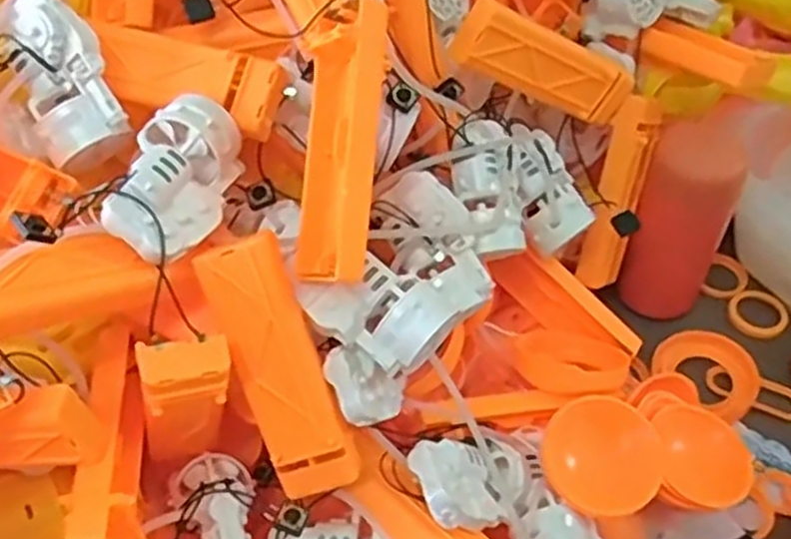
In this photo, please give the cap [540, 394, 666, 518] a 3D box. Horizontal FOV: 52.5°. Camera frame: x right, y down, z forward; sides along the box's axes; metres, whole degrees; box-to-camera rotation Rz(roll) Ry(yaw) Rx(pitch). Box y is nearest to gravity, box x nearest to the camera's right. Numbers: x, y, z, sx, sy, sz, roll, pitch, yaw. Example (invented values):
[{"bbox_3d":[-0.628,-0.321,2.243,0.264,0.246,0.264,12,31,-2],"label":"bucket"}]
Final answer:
[{"bbox_3d":[0.096,0.087,0.376,0.055,0.010,0.055,-35,83,-24],"label":"cap"}]

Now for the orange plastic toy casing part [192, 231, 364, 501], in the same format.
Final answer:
[{"bbox_3d":[-0.045,0.040,0.325,0.034,0.109,0.014,-24,14,-20],"label":"orange plastic toy casing part"}]

